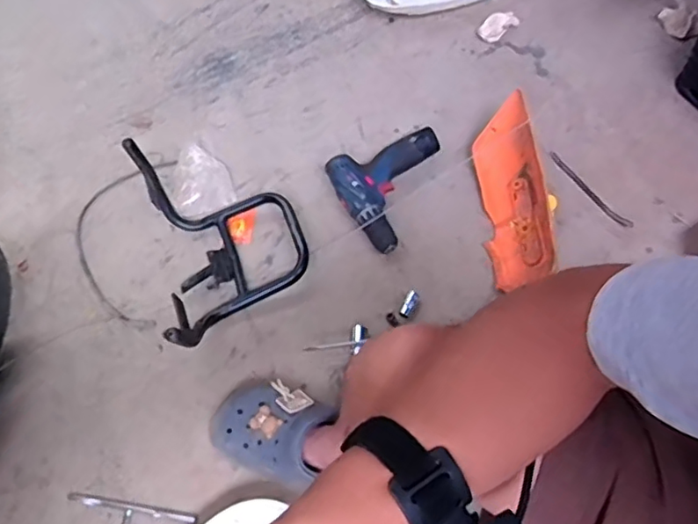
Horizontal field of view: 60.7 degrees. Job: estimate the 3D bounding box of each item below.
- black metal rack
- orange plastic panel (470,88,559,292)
[{"bbox_3d":[-0.174,-0.036,0.884,0.207,0.140,0.328,-19,63,-7],"label":"black metal rack"},{"bbox_3d":[0.264,-0.122,0.934,0.117,0.086,0.287,-2,62,2],"label":"orange plastic panel"}]

